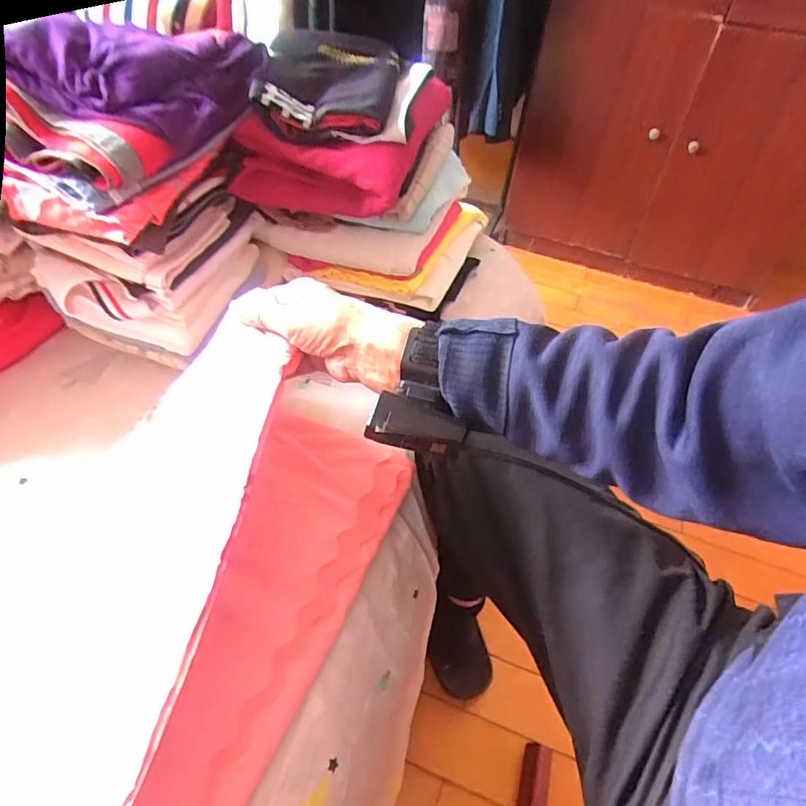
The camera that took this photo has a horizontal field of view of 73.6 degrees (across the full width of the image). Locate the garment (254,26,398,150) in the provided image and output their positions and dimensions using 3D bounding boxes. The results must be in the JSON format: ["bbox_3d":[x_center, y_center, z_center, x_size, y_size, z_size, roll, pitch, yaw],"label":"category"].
[{"bbox_3d":[-0.092,-0.423,0.704,0.157,0.057,0.292,2,47,-5],"label":"garment"}]

